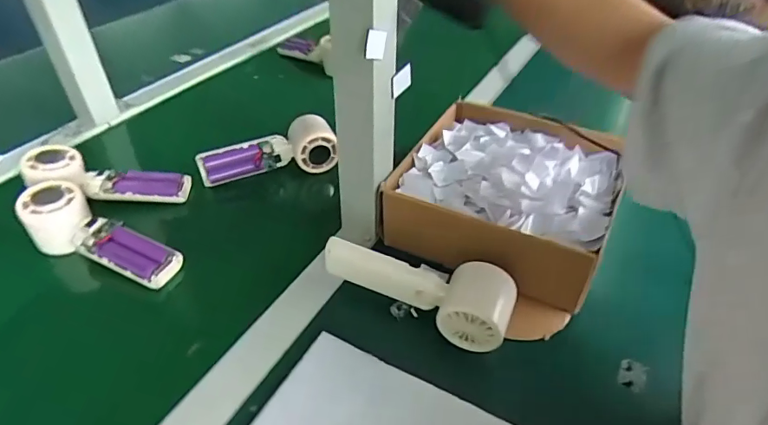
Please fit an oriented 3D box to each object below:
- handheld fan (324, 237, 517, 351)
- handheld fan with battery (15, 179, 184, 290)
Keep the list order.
[{"bbox_3d":[0.028,0.062,0.421,0.162,0.051,0.051,14,42,16],"label":"handheld fan"},{"bbox_3d":[-0.279,0.027,0.481,0.164,0.044,0.050,25,44,5],"label":"handheld fan with battery"}]

